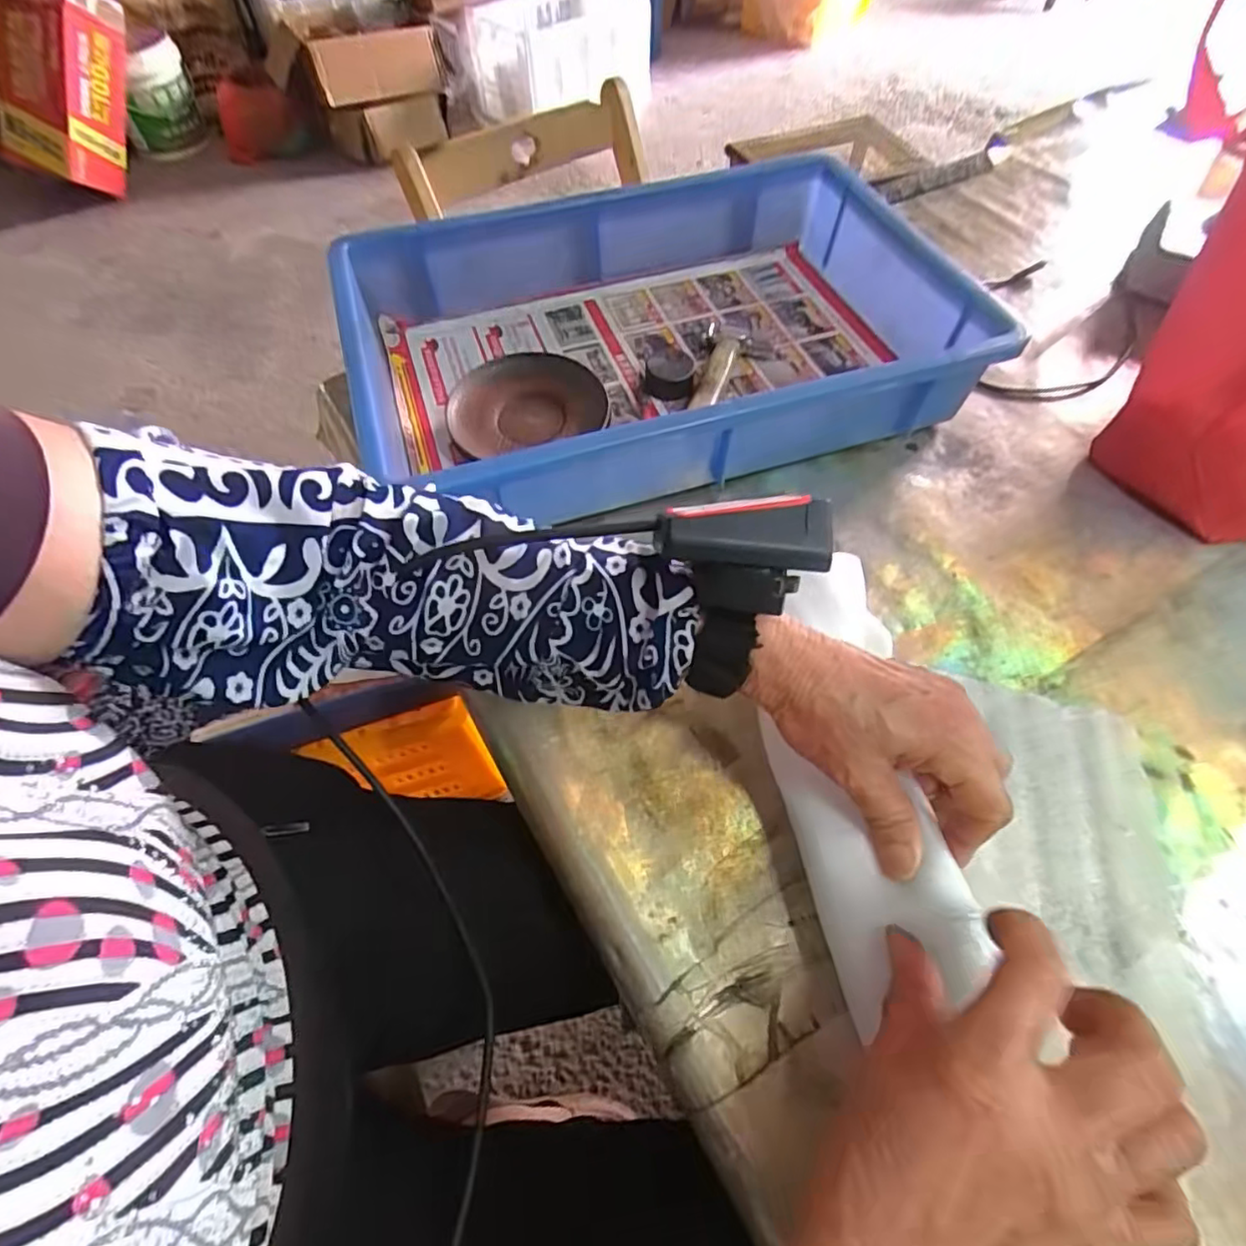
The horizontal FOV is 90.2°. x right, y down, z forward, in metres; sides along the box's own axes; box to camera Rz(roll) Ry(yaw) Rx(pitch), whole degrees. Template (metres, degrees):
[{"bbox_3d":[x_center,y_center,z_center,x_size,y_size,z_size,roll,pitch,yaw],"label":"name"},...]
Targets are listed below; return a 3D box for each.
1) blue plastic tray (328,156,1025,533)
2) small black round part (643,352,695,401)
[{"bbox_3d":[0.018,-0.220,0.473,0.416,0.086,0.293,-16,60,-8],"label":"blue plastic tray"},{"bbox_3d":[0.036,-0.190,0.477,0.037,0.021,0.032,5,59,4],"label":"small black round part"}]

